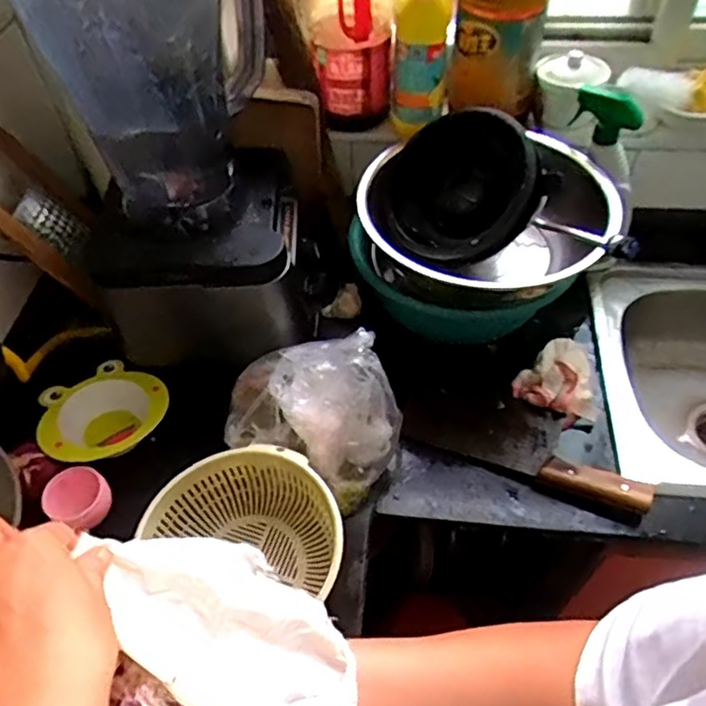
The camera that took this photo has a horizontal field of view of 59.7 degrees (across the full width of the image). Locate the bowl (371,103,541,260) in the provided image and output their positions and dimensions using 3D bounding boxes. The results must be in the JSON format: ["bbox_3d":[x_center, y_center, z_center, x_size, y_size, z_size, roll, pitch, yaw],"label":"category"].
[{"bbox_3d":[0.125,-0.199,0.735,0.189,0.158,0.085,14,37,9],"label":"bowl"}]

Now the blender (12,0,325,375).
[{"bbox_3d":[-0.172,-0.225,0.659,0.229,0.456,0.236,-2,51,-2],"label":"blender"}]

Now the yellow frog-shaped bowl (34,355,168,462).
[{"bbox_3d":[-0.312,0.078,0.763,0.128,0.058,0.143,33,58,24],"label":"yellow frog-shaped bowl"}]

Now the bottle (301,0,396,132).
[{"bbox_3d":[-0.006,-0.428,0.785,0.111,0.268,0.098,-3,51,-2],"label":"bottle"}]

